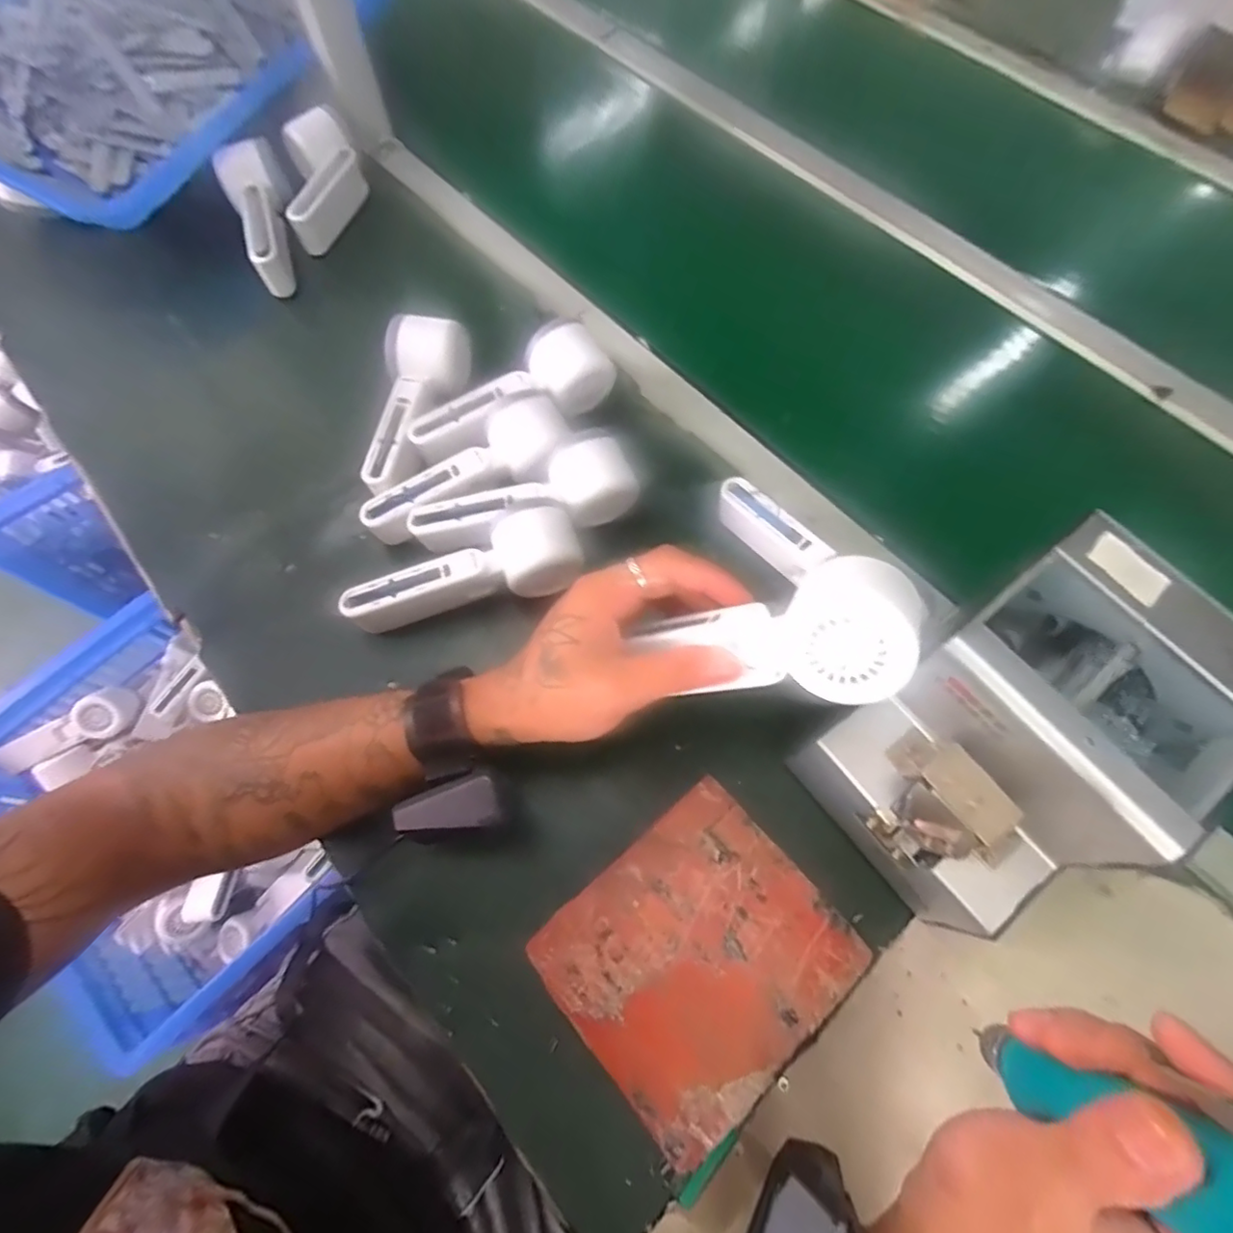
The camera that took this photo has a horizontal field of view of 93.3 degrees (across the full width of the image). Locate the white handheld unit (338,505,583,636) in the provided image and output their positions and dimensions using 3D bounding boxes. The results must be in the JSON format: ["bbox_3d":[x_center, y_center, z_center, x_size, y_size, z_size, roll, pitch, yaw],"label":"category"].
[{"bbox_3d":[-0.109,-0.032,0.420,0.167,0.056,0.057,-12,68,-5],"label":"white handheld unit"}]

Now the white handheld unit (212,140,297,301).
[{"bbox_3d":[-0.336,-0.376,0.546,0.049,0.055,0.151,-13,86,-6],"label":"white handheld unit"}]

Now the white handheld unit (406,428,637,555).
[{"bbox_3d":[-0.067,-0.087,0.425,0.163,0.044,0.056,-19,69,-8],"label":"white handheld unit"}]

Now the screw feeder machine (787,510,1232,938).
[{"bbox_3d":[0.211,0.066,0.319,0.165,0.145,0.117,-36,72,-14],"label":"screw feeder machine"}]

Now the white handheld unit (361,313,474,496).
[{"bbox_3d":[-0.168,-0.169,0.459,0.055,0.047,0.158,12,68,5],"label":"white handheld unit"}]

